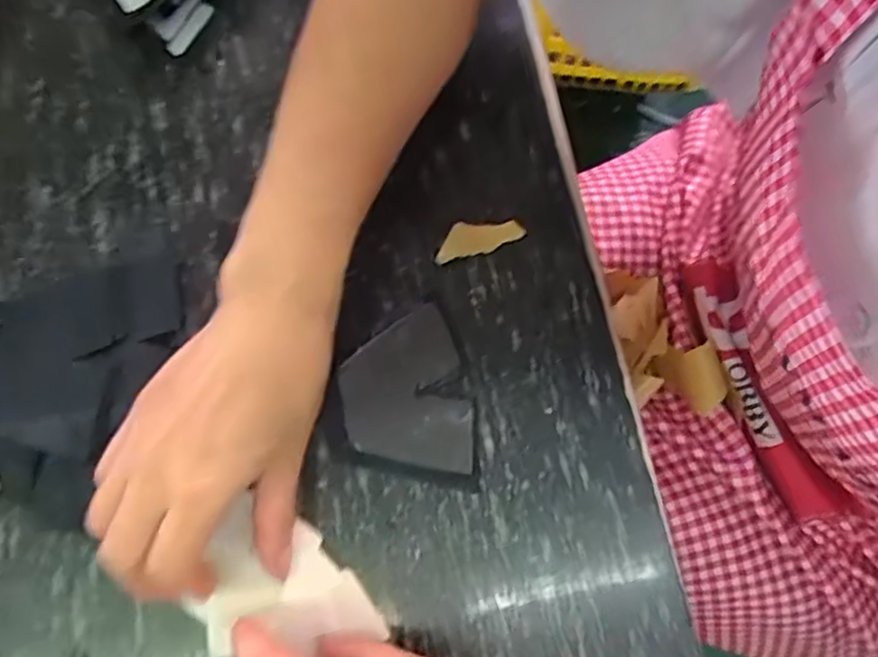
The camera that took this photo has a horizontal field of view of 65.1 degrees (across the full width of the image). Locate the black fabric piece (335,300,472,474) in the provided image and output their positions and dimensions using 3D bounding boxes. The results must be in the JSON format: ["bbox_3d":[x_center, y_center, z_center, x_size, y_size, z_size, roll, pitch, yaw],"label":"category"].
[{"bbox_3d":[-0.017,0.033,0.337,0.059,0.006,0.079,-15,74,-2],"label":"black fabric piece"}]

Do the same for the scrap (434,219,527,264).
[{"bbox_3d":[0.020,-0.049,0.355,0.045,0.009,0.017,-16,74,-2],"label":"scrap"}]

